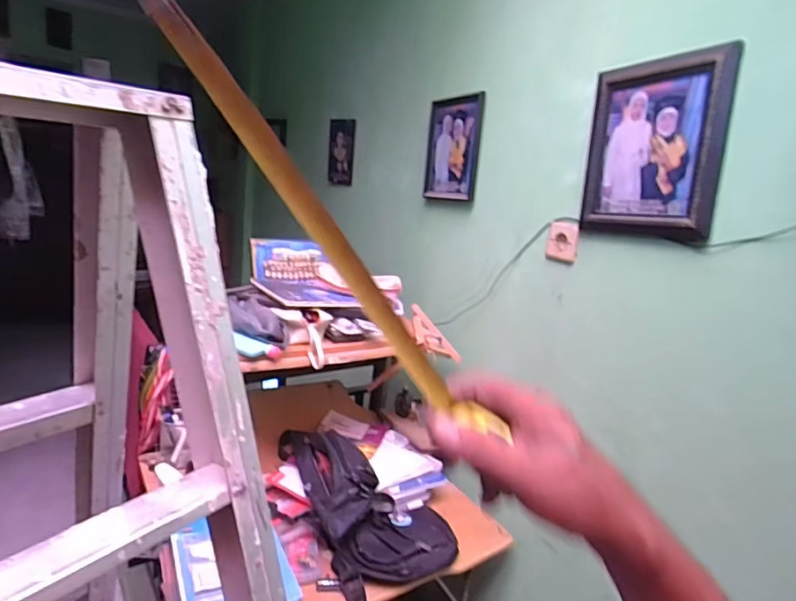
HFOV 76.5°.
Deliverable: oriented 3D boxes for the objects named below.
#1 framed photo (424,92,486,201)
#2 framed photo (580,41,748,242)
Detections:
[{"bbox_3d":[0.153,-0.427,1.429,0.020,0.275,0.229,-2,16,-30],"label":"framed photo"},{"bbox_3d":[0.466,-0.272,0.923,0.044,0.307,0.270,-4,13,-28],"label":"framed photo"}]

